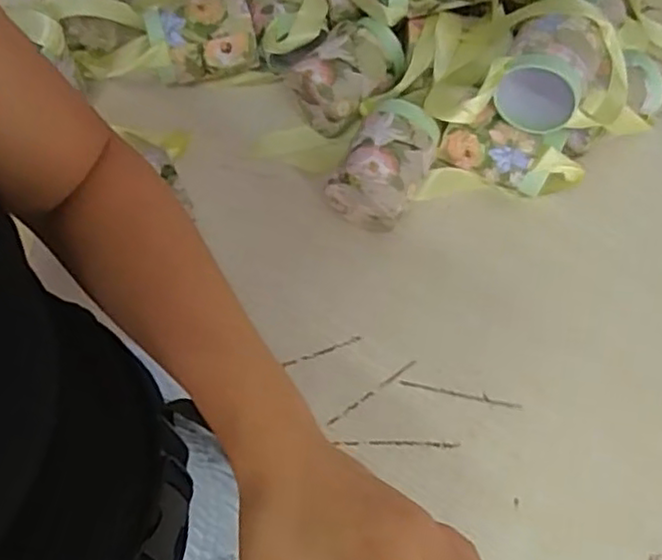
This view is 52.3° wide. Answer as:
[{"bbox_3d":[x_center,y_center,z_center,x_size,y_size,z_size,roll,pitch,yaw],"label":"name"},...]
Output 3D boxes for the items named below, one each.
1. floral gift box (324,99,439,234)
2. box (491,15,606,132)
[{"bbox_3d":[0.049,-0.102,0.606,0.070,0.076,0.099,24,69,8],"label":"floral gift box"},{"bbox_3d":[0.180,-0.169,0.556,0.073,0.068,0.072,22,69,8],"label":"box"}]

